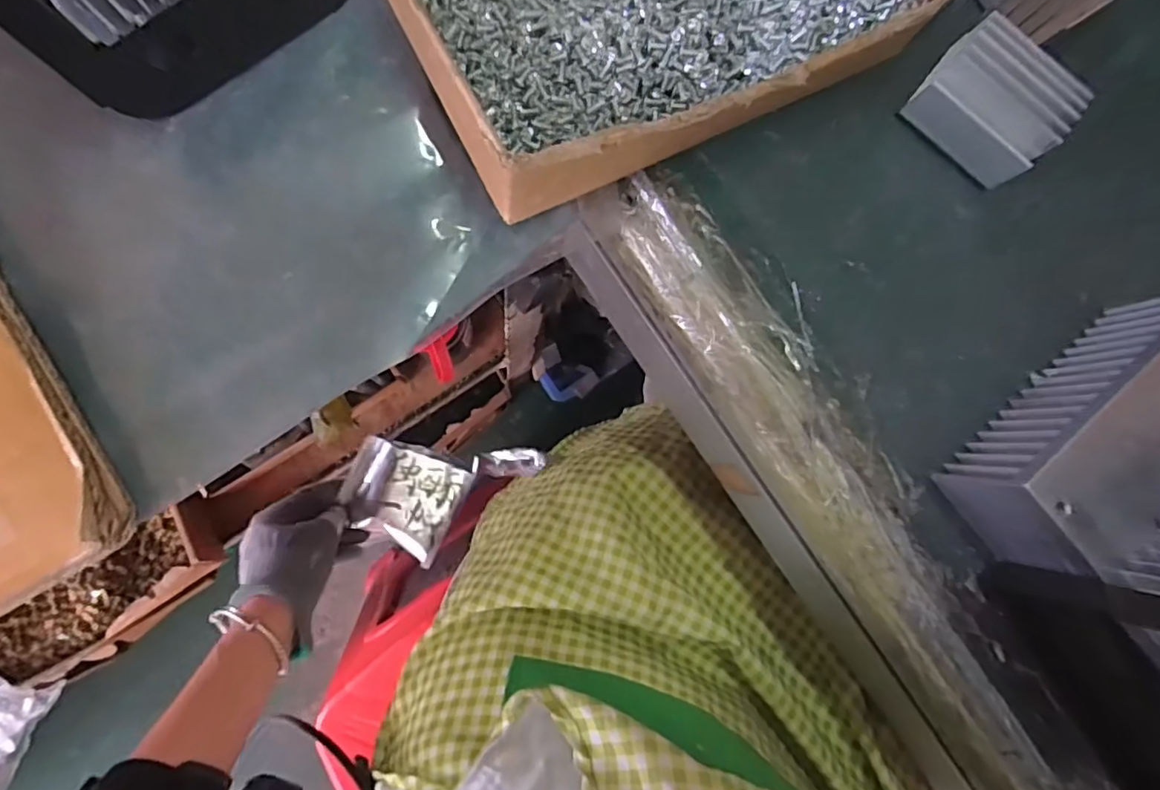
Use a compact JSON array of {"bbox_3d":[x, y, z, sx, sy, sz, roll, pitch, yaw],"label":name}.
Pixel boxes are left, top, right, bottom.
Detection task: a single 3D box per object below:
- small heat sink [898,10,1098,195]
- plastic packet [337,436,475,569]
[{"bbox_3d":[0.178,-0.126,0.259,0.057,0.035,0.038,43,82,-1],"label":"small heat sink"},{"bbox_3d":[-0.143,0.080,0.480,0.091,0.018,0.077,26,81,-4],"label":"plastic packet"}]

